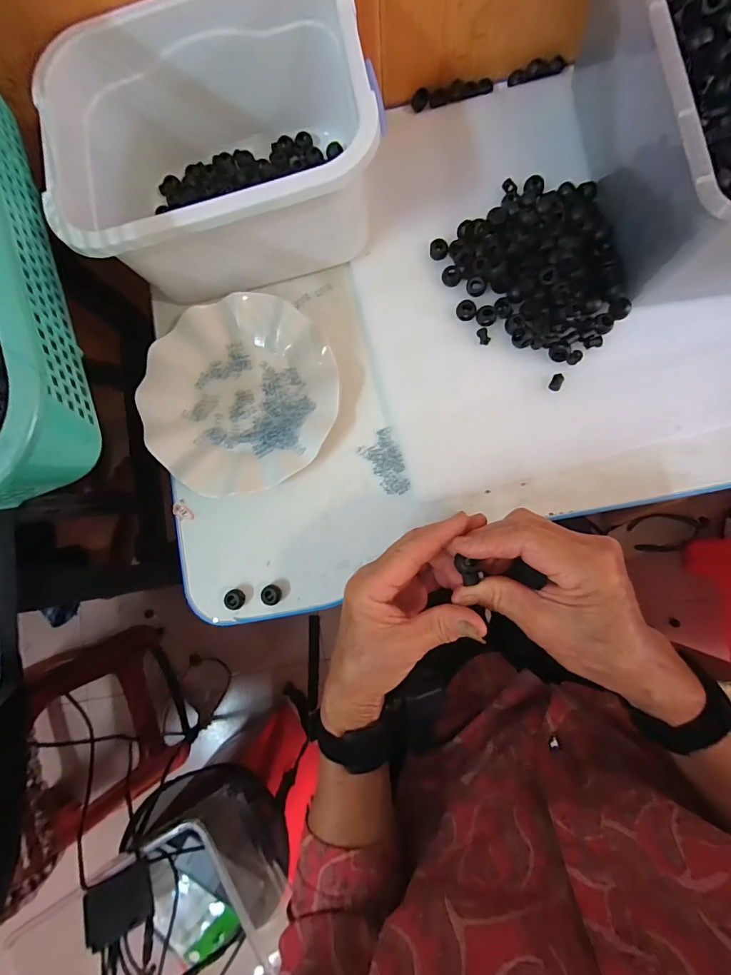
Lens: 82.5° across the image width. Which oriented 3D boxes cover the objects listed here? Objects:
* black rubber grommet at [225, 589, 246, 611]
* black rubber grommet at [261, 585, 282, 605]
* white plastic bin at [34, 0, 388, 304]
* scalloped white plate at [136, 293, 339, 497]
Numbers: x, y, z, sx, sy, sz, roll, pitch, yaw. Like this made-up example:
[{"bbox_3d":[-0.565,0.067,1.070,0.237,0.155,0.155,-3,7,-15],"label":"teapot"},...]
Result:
[{"bbox_3d":[-0.117,0.100,0.371,0.016,0.013,0.016,0,84,4],"label":"black rubber grommet"},{"bbox_3d":[-0.084,0.096,0.373,0.016,0.012,0.017,0,84,4],"label":"black rubber grommet"},{"bbox_3d":[-0.120,-0.277,0.356,0.241,0.124,0.183,-18,83,2],"label":"white plastic bin"},{"bbox_3d":[-0.117,-0.086,0.390,0.178,0.018,0.178,0,84,4],"label":"scalloped white plate"}]

